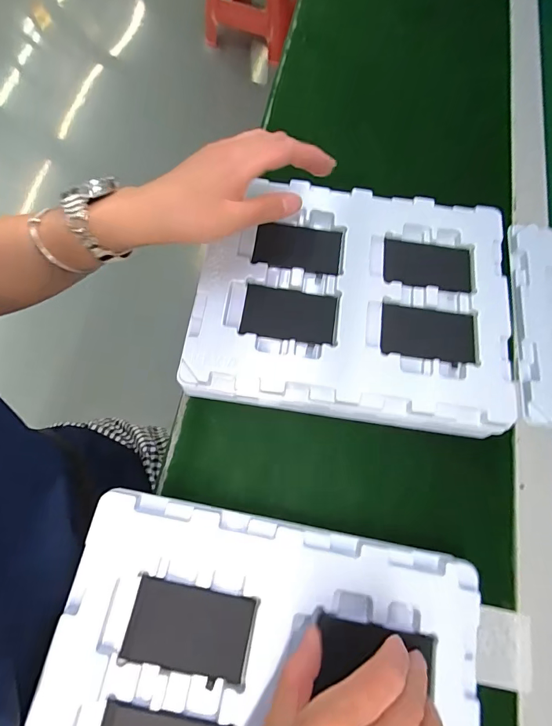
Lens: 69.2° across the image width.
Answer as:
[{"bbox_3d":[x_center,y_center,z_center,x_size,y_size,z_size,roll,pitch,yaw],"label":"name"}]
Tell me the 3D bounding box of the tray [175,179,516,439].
[{"bbox_3d":[0.075,-0.061,0.372,0.285,0.047,0.222,9,70,0],"label":"tray"}]

